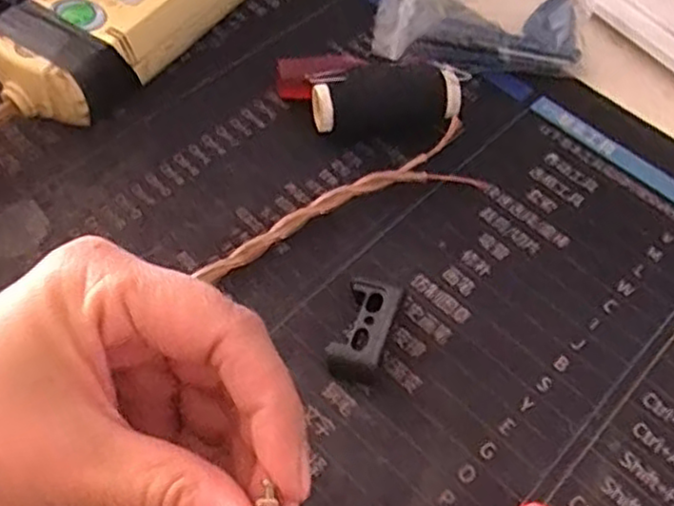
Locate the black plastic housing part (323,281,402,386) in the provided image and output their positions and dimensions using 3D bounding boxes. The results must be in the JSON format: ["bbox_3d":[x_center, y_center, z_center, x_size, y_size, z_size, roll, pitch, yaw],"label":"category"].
[{"bbox_3d":[0.010,0.029,0.266,0.019,0.012,0.037,17,61,8],"label":"black plastic housing part"}]

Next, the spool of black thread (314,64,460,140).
[{"bbox_3d":[0.022,-0.066,0.315,0.064,0.021,0.023,-7,60,-5],"label":"spool of black thread"}]

